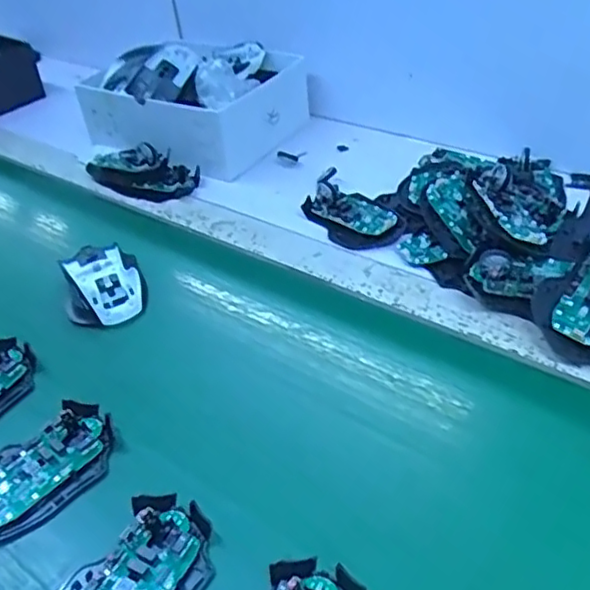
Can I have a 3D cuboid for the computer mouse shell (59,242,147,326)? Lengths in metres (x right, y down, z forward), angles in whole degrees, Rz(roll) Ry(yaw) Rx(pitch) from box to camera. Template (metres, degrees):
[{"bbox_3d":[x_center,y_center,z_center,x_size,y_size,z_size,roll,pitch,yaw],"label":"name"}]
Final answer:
[{"bbox_3d":[-0.181,-0.015,0.591,0.070,0.027,0.093,-19,41,-15],"label":"computer mouse shell"}]

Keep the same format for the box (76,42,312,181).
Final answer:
[{"bbox_3d":[-0.134,-0.265,0.836,0.251,0.108,0.224,23,48,31],"label":"box"}]

